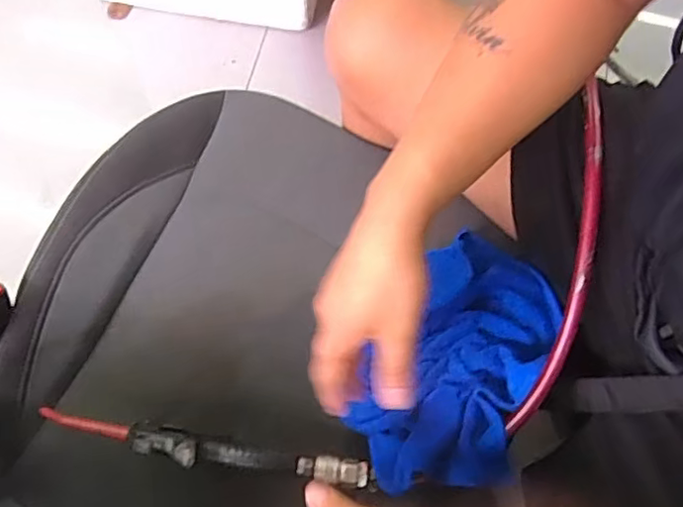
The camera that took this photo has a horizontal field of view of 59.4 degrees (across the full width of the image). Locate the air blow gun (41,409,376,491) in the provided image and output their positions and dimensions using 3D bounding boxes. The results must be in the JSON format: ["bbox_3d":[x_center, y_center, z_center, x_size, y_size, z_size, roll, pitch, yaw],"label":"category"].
[{"bbox_3d":[-0.123,0.170,0.525,0.306,0.056,0.024,9,71,1],"label":"air blow gun"}]

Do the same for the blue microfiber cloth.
[{"bbox_3d":[0.105,0.094,0.537,0.139,0.063,0.235,23,72,6],"label":"blue microfiber cloth"}]

